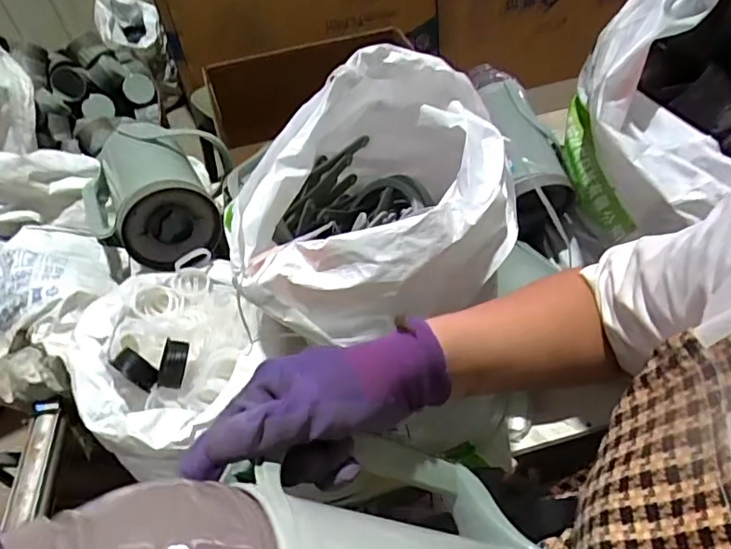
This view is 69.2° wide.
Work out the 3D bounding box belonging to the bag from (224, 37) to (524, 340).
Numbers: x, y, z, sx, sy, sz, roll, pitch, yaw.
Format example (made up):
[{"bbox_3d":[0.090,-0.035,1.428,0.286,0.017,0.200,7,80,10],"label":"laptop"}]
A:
[{"bbox_3d":[0.022,-0.081,0.704,0.332,0.276,0.404,4,50,10],"label":"bag"}]

